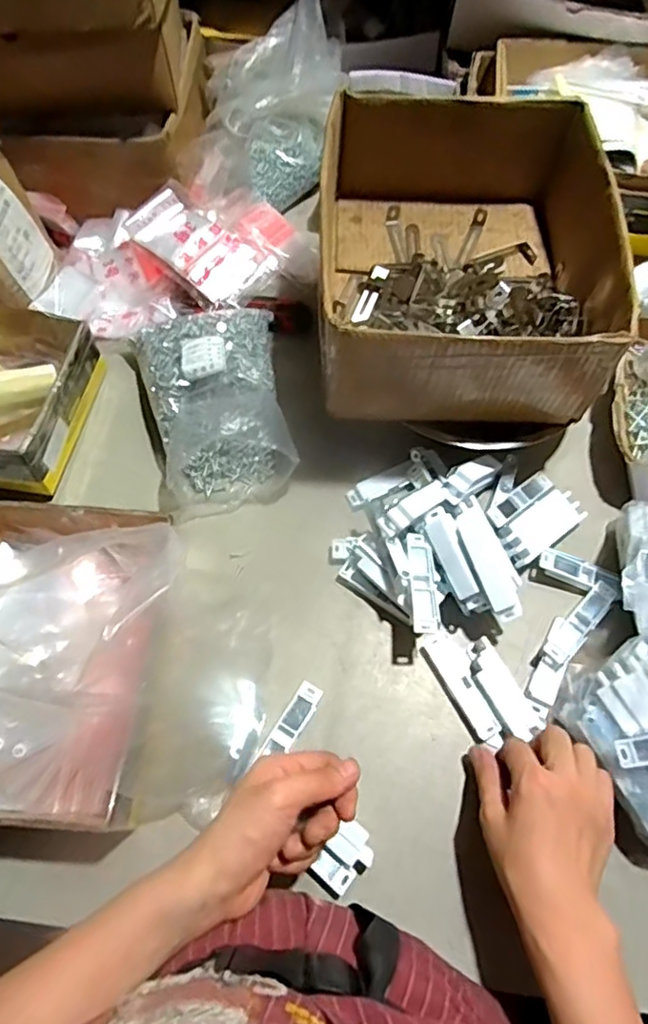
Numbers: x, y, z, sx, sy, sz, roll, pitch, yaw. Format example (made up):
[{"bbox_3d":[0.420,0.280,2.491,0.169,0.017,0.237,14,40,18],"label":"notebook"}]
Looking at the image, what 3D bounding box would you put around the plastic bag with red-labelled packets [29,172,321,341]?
[{"bbox_3d":[-0.190,-0.304,0.740,0.293,0.066,0.227,-38,70,-17],"label":"plastic bag with red-labelled packets"}]

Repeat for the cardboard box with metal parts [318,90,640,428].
[{"bbox_3d":[0.129,-0.244,0.594,0.249,0.118,0.302,1,64,0],"label":"cardboard box with metal parts"}]

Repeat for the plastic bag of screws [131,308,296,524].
[{"bbox_3d":[-0.111,-0.117,0.637,0.137,0.085,0.211,-12,65,-6],"label":"plastic bag of screws"}]

